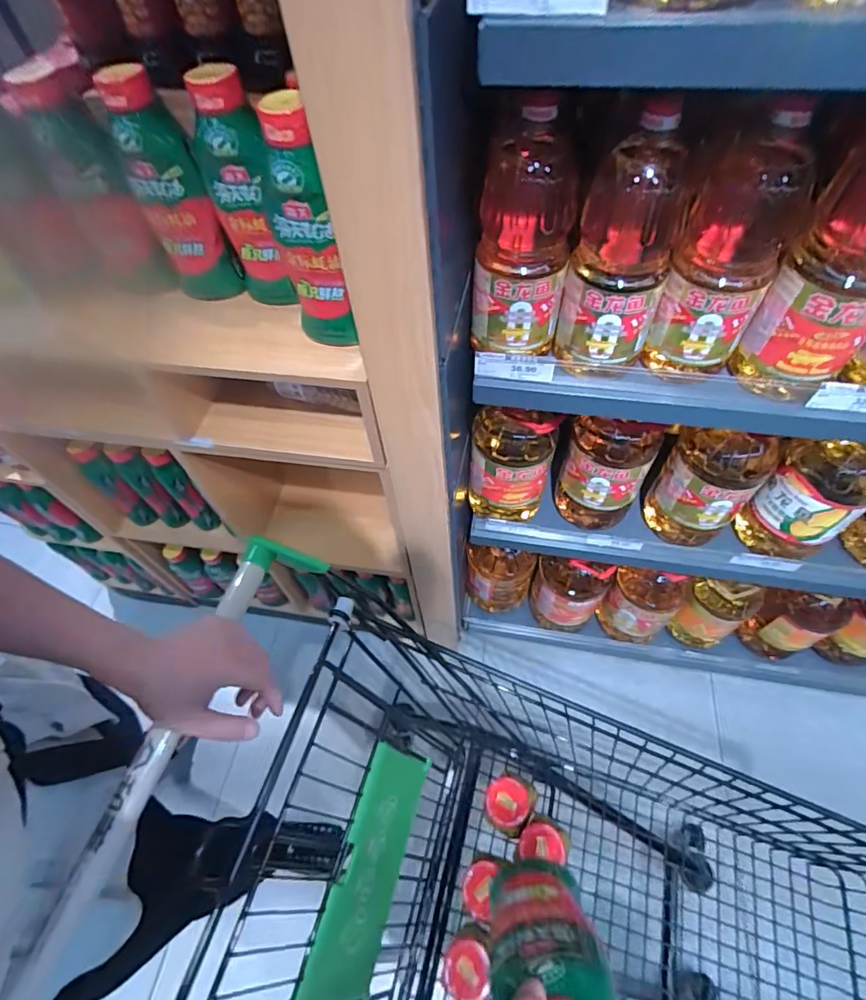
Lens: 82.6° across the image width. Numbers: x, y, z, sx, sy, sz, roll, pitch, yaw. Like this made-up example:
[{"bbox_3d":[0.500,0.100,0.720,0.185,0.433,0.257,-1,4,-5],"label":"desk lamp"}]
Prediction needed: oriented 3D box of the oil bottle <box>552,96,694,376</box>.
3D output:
[{"bbox_3d":[0.210,-0.269,0.556,0.109,0.247,0.094,11,57,11],"label":"oil bottle"}]

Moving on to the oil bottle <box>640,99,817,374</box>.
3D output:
[{"bbox_3d":[0.327,-0.261,0.558,0.116,0.263,0.097,24,61,18],"label":"oil bottle"}]

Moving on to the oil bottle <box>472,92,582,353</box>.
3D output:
[{"bbox_3d":[0.106,-0.308,0.571,0.109,0.237,0.138,11,58,11],"label":"oil bottle"}]

